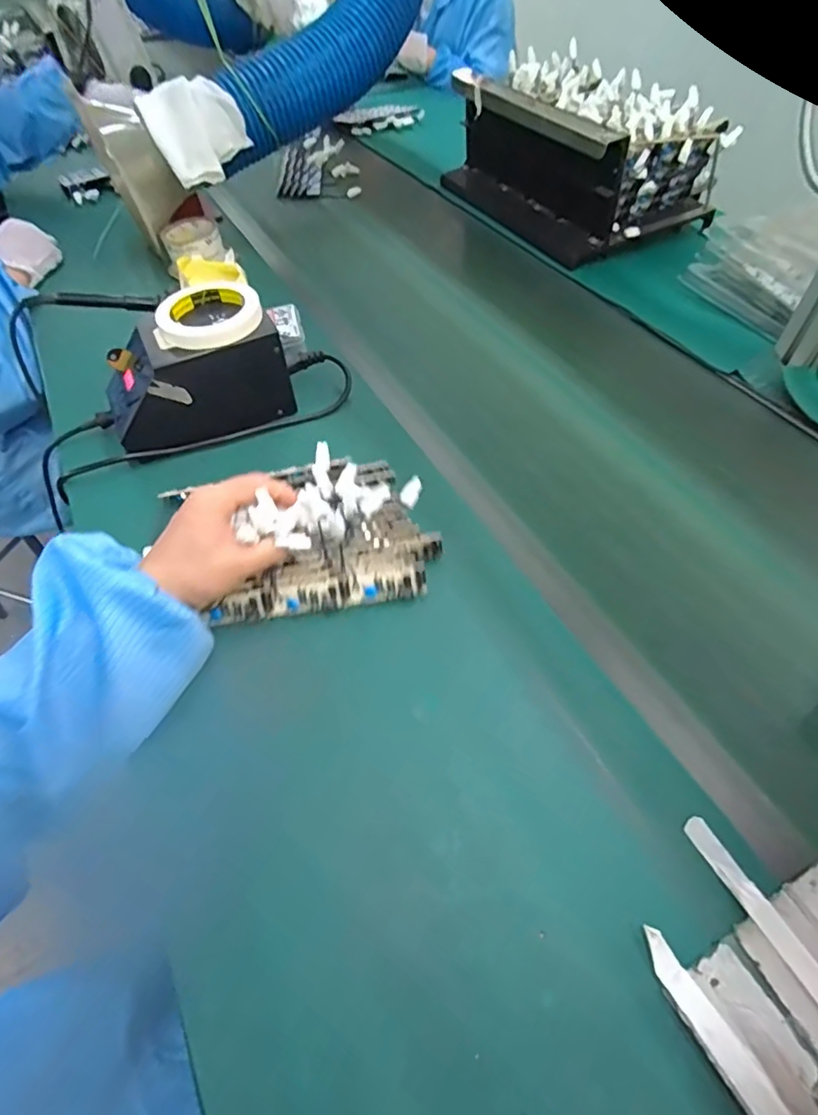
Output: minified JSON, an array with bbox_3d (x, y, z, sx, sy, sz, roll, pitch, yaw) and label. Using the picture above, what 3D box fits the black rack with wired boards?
[{"bbox_3d":[0.269,-0.680,0.922,0.240,0.172,0.404,-27,56,-18],"label":"black rack with wired boards"}]

